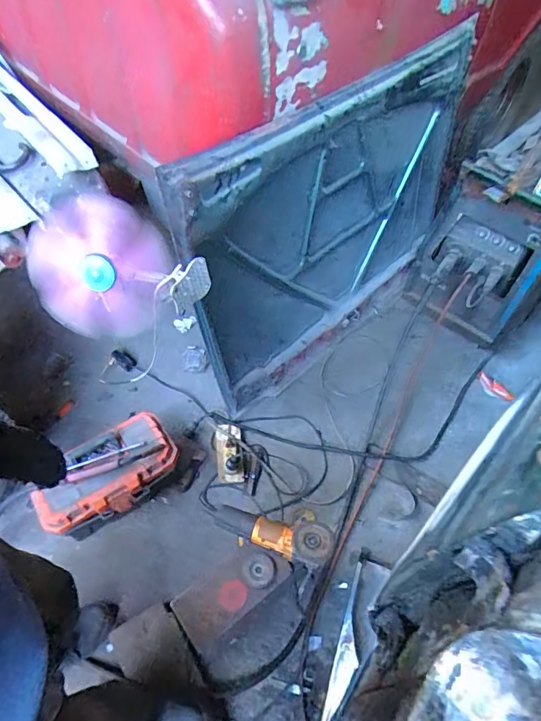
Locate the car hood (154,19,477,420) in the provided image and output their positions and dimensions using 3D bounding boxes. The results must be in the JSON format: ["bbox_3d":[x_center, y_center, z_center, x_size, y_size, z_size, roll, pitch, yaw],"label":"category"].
[{"bbox_3d":[0.255,-0.458,1.491,1.283,0.796,0.186,-37,63,-24],"label":"car hood"}]

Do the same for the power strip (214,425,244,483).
[{"bbox_3d":[-0.134,0.299,1.474,0.081,0.037,0.201,-7,55,-6],"label":"power strip"}]

